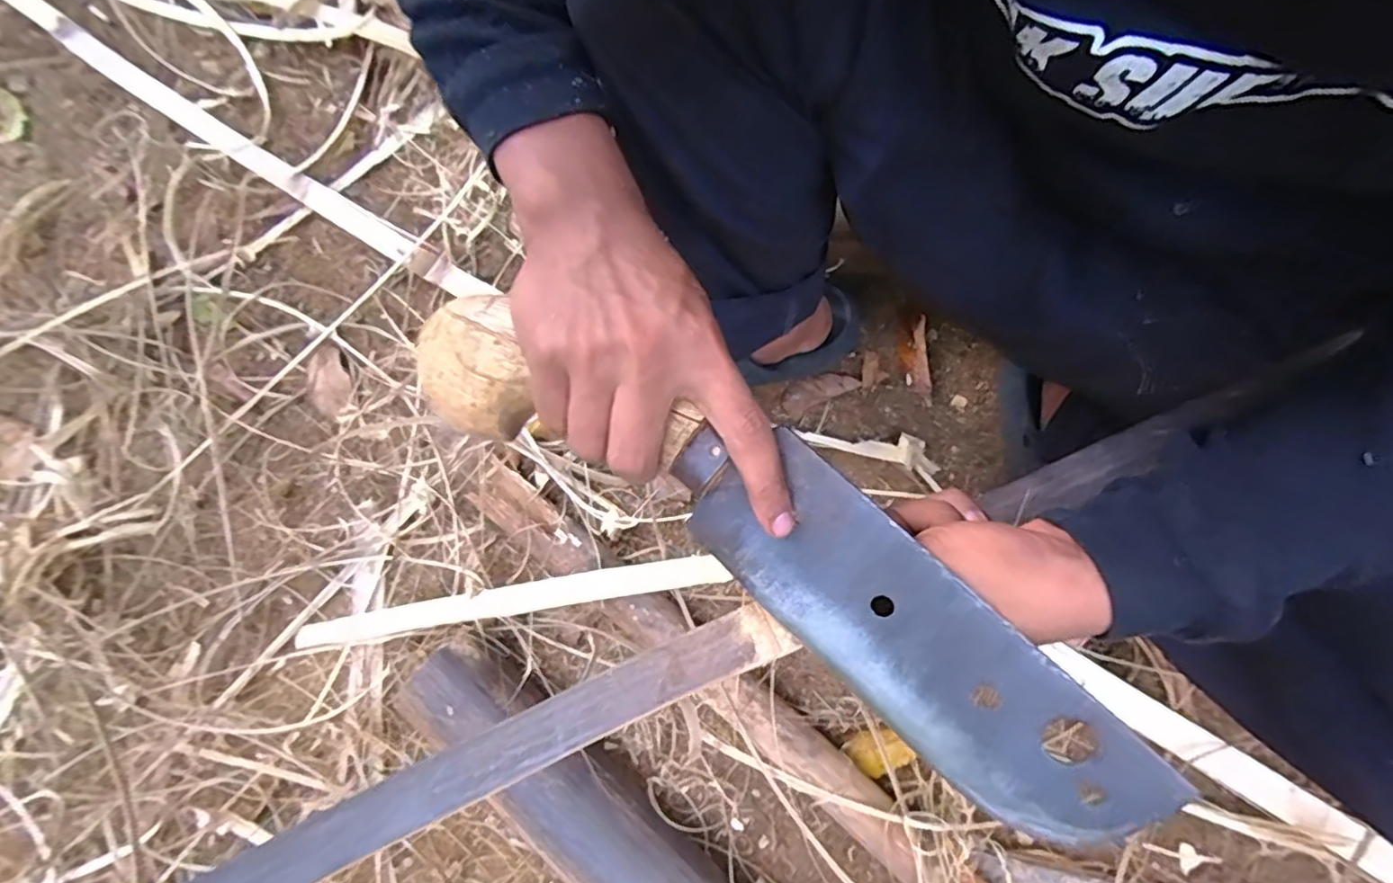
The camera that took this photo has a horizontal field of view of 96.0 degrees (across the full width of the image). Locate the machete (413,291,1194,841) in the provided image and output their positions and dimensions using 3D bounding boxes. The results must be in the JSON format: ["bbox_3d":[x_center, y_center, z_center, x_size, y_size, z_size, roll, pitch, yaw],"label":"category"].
[{"bbox_3d":[0.031,0.039,0.287,0.367,0.040,0.080,34,105,9],"label":"machete"}]

